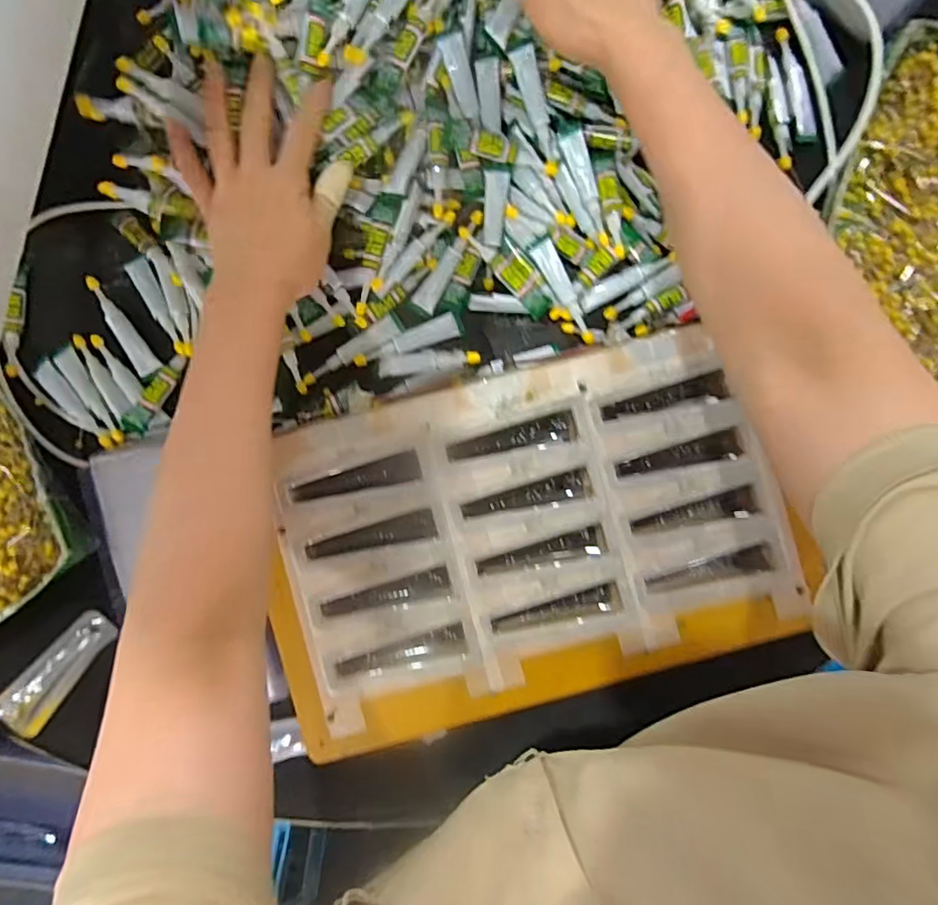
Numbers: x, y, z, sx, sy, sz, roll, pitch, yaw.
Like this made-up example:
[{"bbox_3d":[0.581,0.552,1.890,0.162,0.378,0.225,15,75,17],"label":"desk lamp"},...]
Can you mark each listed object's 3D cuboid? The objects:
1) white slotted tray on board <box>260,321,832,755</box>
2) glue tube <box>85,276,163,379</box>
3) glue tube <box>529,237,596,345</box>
[{"bbox_3d":[0.038,0.059,0.378,0.344,0.023,0.218,-15,91,0],"label":"white slotted tray on board"},{"bbox_3d":[-0.250,-0.089,0.398,0.016,0.011,0.077,-35,91,0],"label":"glue tube"},{"bbox_3d":[0.069,-0.115,0.397,0.017,0.007,0.079,-27,91,0],"label":"glue tube"}]

